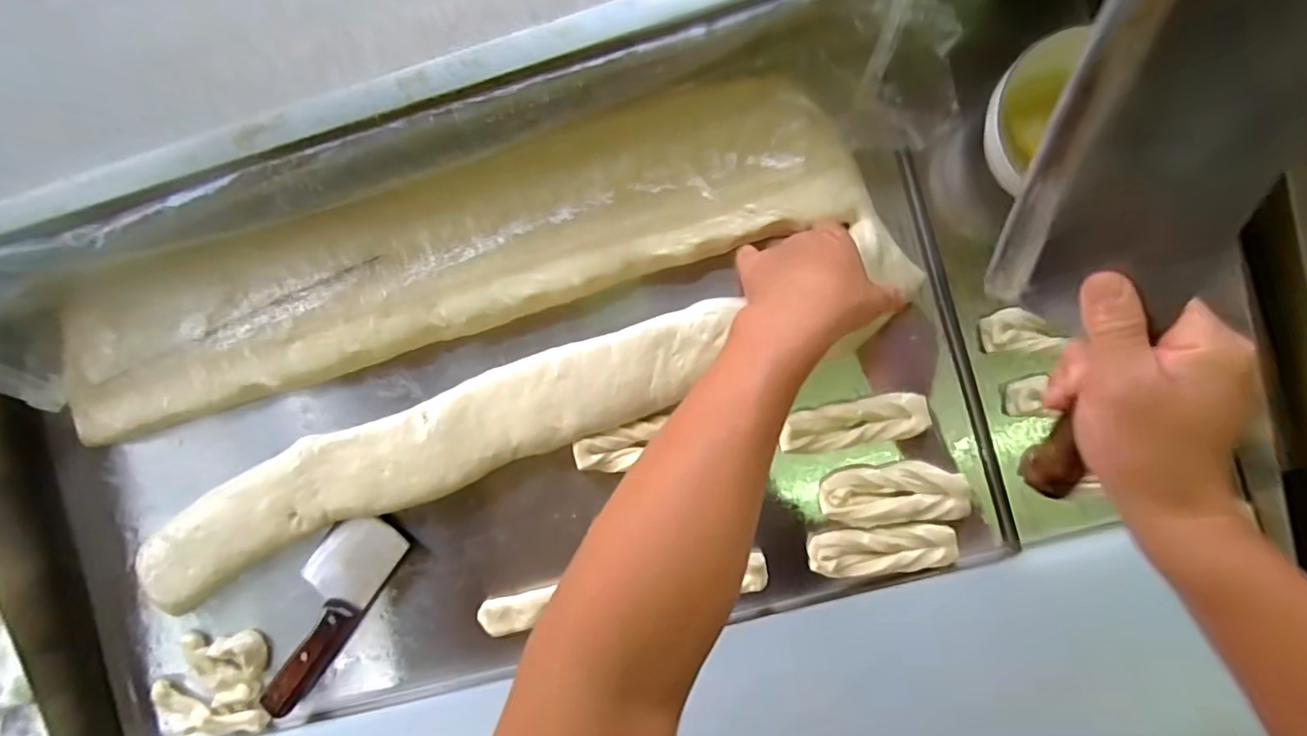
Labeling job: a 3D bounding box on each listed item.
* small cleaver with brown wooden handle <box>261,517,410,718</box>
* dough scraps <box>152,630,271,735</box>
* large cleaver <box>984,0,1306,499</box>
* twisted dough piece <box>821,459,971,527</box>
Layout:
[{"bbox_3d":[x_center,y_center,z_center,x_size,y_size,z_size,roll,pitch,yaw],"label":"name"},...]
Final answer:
[{"bbox_3d":[-0.311,0.222,0.538,0.072,0.015,0.210,37,92,5],"label":"small cleaver with brown wooden handle"},{"bbox_3d":[-0.423,0.301,0.549,0.121,0.023,0.096,-3,89,5],"label":"dough scraps"},{"bbox_3d":[0.222,-0.058,0.289,0.028,0.279,0.089,-34,49,-29],"label":"large cleaver"},{"bbox_3d":[0.202,0.107,0.486,0.117,0.016,0.049,-6,88,5],"label":"twisted dough piece"}]

